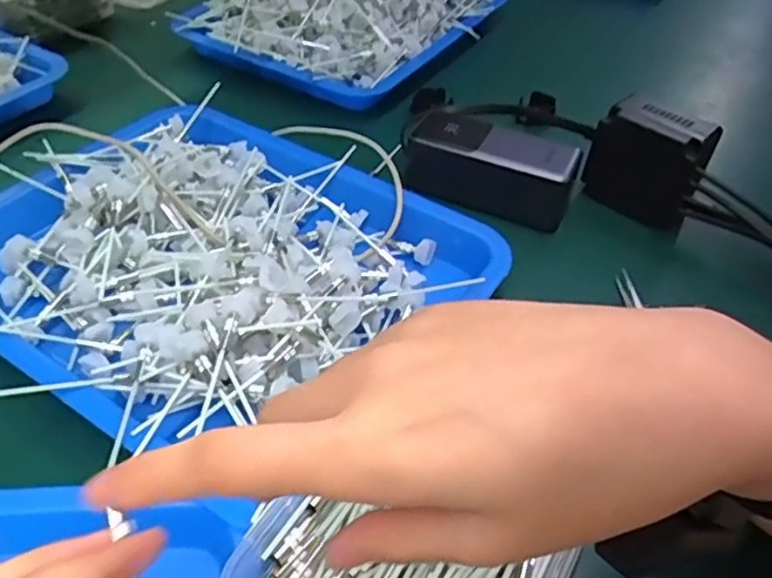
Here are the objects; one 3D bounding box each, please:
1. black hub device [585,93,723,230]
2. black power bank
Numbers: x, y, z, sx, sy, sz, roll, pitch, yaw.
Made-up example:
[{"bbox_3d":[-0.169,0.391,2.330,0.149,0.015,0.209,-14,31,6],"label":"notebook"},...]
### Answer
[{"bbox_3d":[0.207,-0.096,0.508,0.086,0.086,0.040,33,52,26],"label":"black hub device"},{"bbox_3d":[0.085,-0.101,0.514,0.135,0.050,0.056,24,48,19],"label":"black power bank"}]

